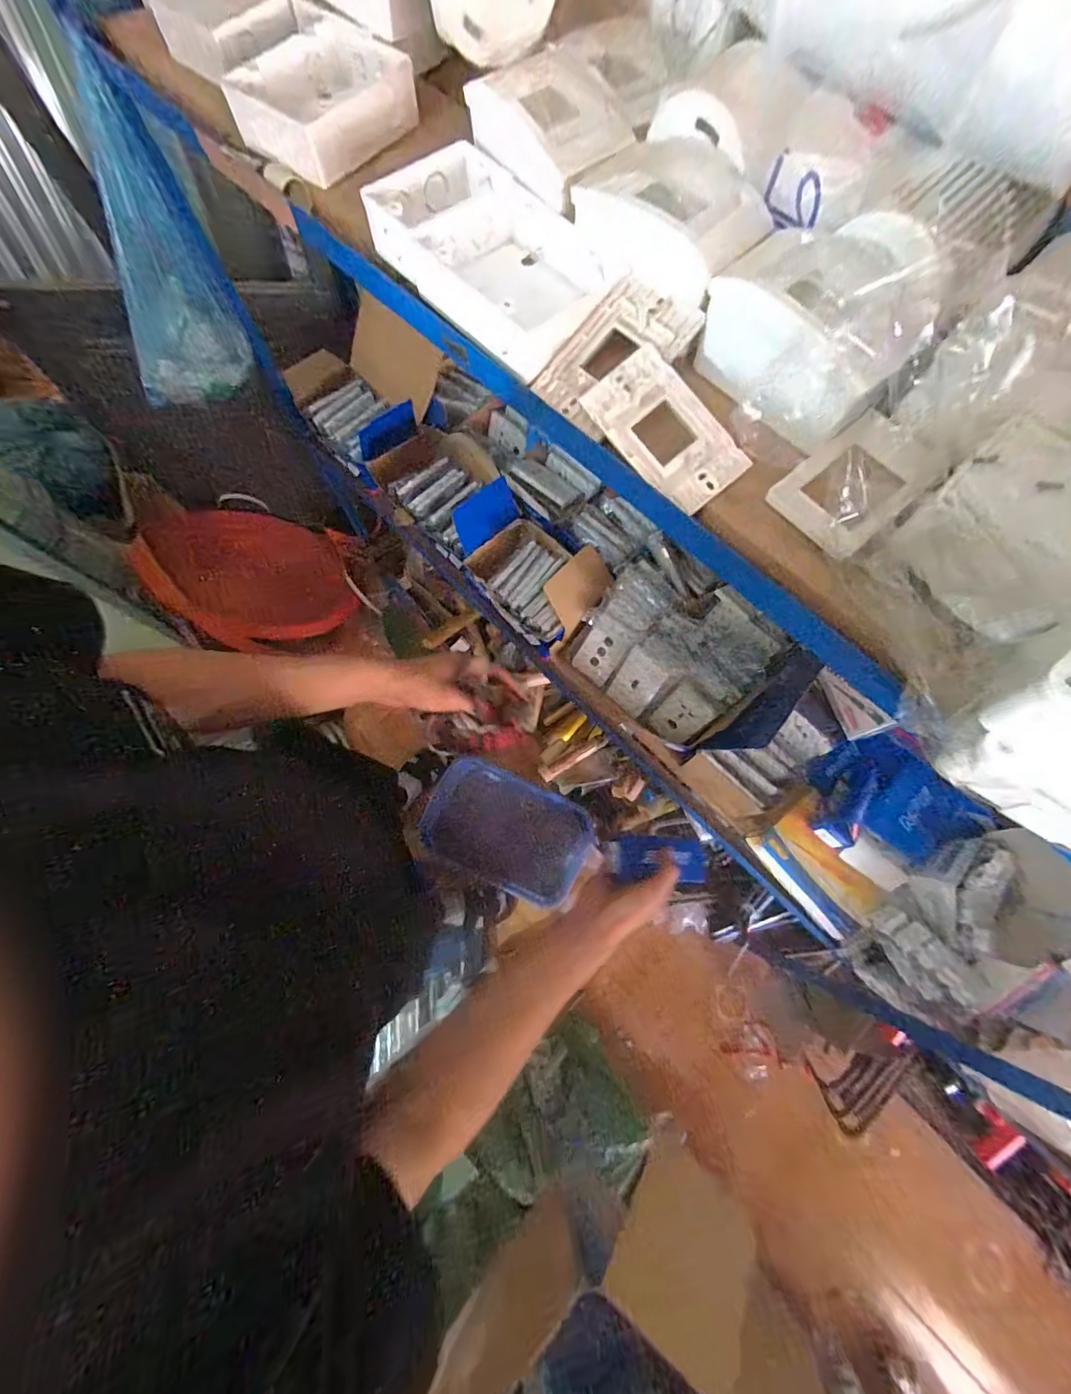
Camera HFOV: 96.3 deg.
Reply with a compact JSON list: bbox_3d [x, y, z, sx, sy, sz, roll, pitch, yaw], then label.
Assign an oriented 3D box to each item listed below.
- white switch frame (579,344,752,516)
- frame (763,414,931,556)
[{"bbox_3d":[0.092,-0.187,0.338,0.063,0.007,0.112,-41,88,-1],"label":"white switch frame"},{"bbox_3d":[0.216,-0.145,0.330,0.095,0.017,0.070,-42,72,-4],"label":"frame"}]

